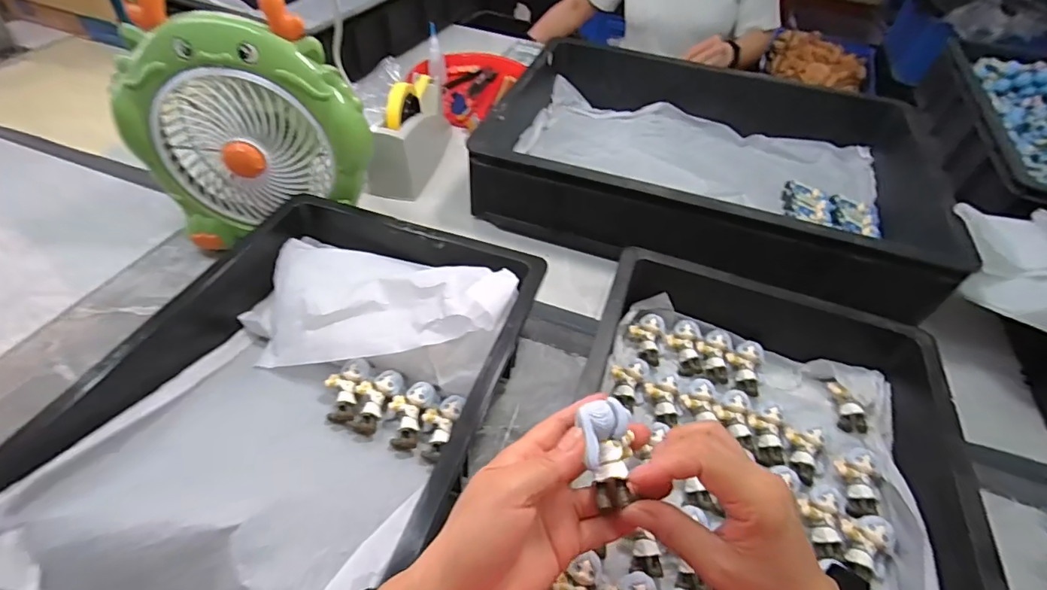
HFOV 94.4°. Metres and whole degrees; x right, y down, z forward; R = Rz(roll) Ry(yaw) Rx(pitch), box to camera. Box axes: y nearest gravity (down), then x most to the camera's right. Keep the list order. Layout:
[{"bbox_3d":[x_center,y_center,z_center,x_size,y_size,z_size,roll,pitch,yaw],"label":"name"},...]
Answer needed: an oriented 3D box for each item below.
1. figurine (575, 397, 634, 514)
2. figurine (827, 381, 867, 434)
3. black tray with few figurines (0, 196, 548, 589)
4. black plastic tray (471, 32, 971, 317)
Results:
[{"bbox_3d":[0.054,0.094,0.290,0.035,0.025,0.056,-7,48,-11],"label":"figurine"},{"bbox_3d":[0.333,0.115,0.499,0.023,0.023,0.052,8,47,3],"label":"figurine"},{"bbox_3d":[-0.203,0.087,0.424,0.329,0.115,0.432,16,48,10],"label":"black tray with few figurines"},{"bbox_3d":[0.260,-0.196,0.716,0.578,0.137,0.411,20,49,14],"label":"black plastic tray"}]

